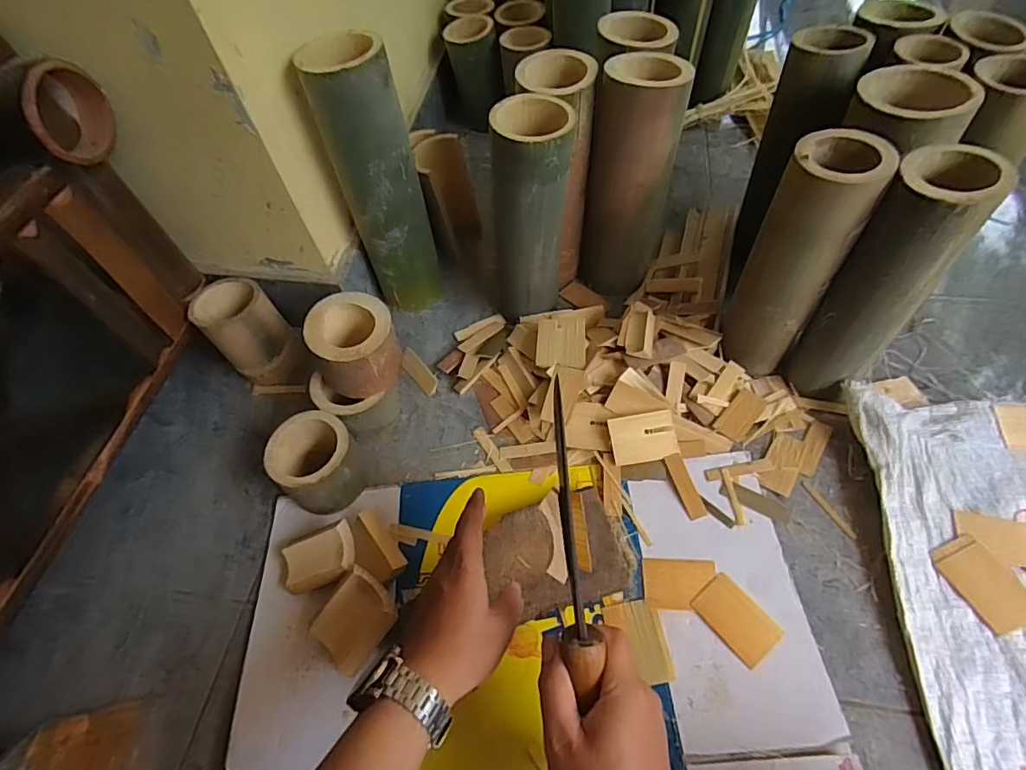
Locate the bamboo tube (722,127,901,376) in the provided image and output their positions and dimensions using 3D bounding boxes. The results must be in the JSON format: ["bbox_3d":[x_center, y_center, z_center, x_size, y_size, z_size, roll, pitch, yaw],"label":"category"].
[{"bbox_3d":[0.287,-0.120,0.538,0.079,0.250,0.079,28,63,21],"label":"bamboo tube"}]

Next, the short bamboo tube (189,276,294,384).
[{"bbox_3d":[-0.337,-0.063,0.673,0.088,0.128,0.083,37,67,26],"label":"short bamboo tube"}]

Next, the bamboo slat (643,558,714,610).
[{"bbox_3d":[0.166,0.197,0.516,0.069,0.004,0.048,2,56,7],"label":"bamboo slat"}]

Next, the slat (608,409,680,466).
[{"bbox_3d":[0.146,0.059,0.581,0.071,0.004,0.052,-10,86,-1],"label":"slat"}]

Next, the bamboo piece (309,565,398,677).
[{"bbox_3d":[-0.149,0.222,0.492,0.064,0.020,0.077,37,88,22],"label":"bamboo piece"}]

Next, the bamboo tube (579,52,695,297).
[{"bbox_3d":[0.139,-0.235,0.636,0.102,0.269,0.098,10,58,12],"label":"bamboo tube"}]

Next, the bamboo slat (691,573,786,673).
[{"bbox_3d":[0.213,0.220,0.494,0.050,0.004,0.072,-34,60,-17],"label":"bamboo slat"}]

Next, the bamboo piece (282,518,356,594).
[{"bbox_3d":[-0.198,0.178,0.531,0.080,0.019,0.052,-26,69,16],"label":"bamboo piece"}]

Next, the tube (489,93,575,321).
[{"bbox_3d":[0.020,-0.193,0.612,0.094,0.249,0.077,1,56,6],"label":"tube"}]

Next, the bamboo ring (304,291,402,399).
[{"bbox_3d":[-0.176,-0.044,0.579,0.090,0.070,0.091,-2,56,4],"label":"bamboo ring"}]

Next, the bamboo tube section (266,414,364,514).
[{"bbox_3d":[-0.216,0.088,0.581,0.089,0.081,0.095,-2,56,4],"label":"bamboo tube section"}]

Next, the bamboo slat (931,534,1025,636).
[{"bbox_3d":[0.452,0.189,0.497,0.056,0.005,0.081,-22,57,-10],"label":"bamboo slat"}]

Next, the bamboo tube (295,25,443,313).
[{"bbox_3d":[-0.159,-0.235,0.641,0.091,0.316,0.082,-20,57,-8],"label":"bamboo tube"}]

